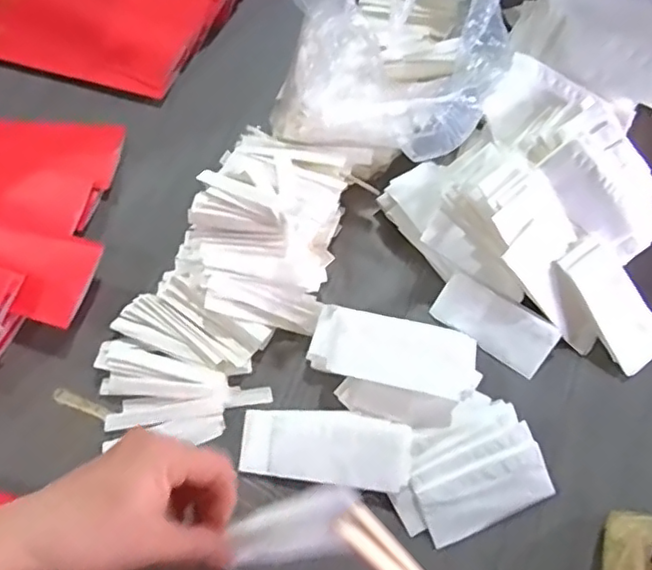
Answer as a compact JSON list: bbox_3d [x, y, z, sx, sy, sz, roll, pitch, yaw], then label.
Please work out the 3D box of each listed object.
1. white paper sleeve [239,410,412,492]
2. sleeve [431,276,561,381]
[{"bbox_3d":[0.000,0.121,0.451,0.124,0.014,0.051,7,73,0],"label":"white paper sleeve"},{"bbox_3d":[0.136,0.031,0.483,0.095,0.007,0.044,33,92,10],"label":"sleeve"}]

